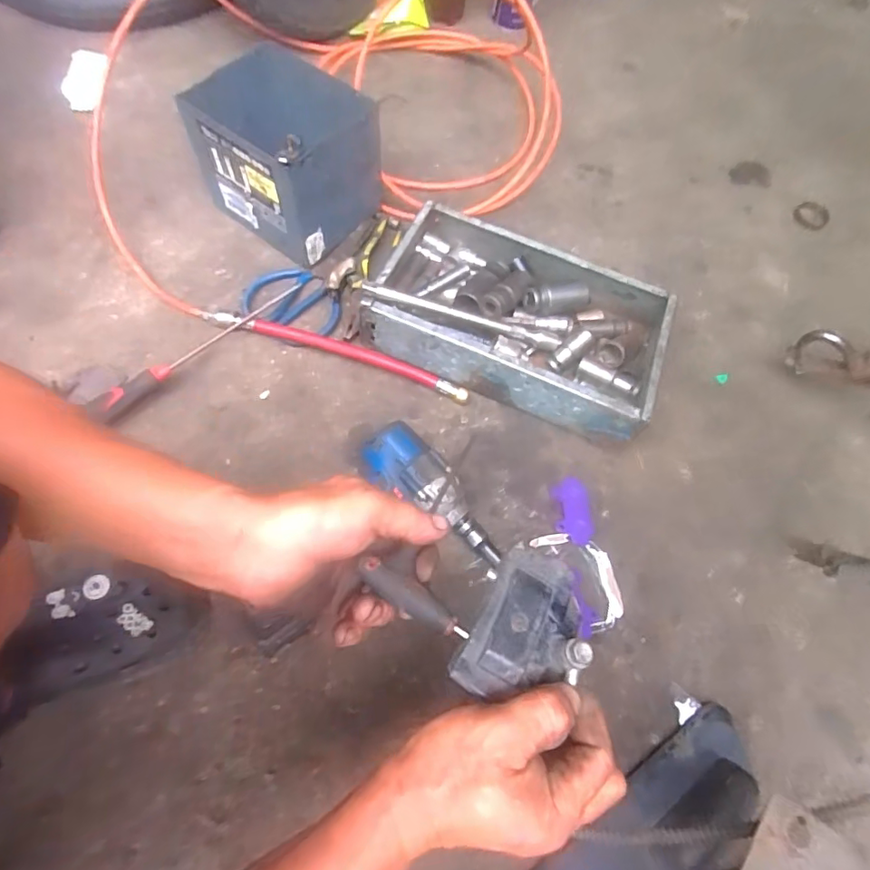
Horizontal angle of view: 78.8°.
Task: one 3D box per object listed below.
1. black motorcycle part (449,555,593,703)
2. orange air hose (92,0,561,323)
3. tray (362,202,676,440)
[{"bbox_3d":[0.055,0.114,0.307,0.060,0.030,0.088,29,68,9],"label":"black motorcycle part"},{"bbox_3d":[-0.171,-0.525,0.704,0.696,0.239,0.580,-34,72,-21],"label":"orange air hose"},{"bbox_3d":[0.103,-0.141,0.645,0.333,0.081,0.205,23,65,4],"label":"tray"}]

